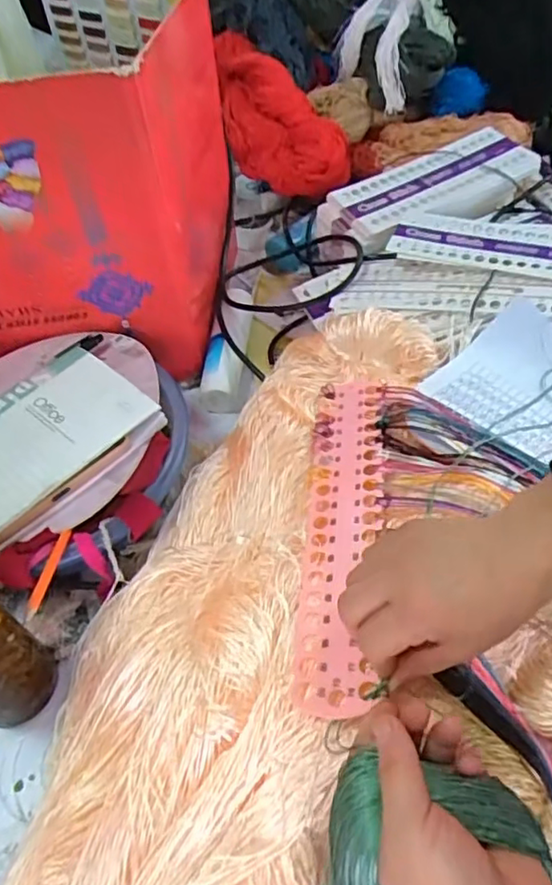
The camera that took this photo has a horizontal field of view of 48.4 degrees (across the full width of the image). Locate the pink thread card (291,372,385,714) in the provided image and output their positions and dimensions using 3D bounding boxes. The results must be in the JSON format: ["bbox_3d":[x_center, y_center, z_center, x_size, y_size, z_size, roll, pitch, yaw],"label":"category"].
[{"bbox_3d":[0.051,0.051,0.461,0.055,0.006,0.298,-8,42,18],"label":"pink thread card"}]

